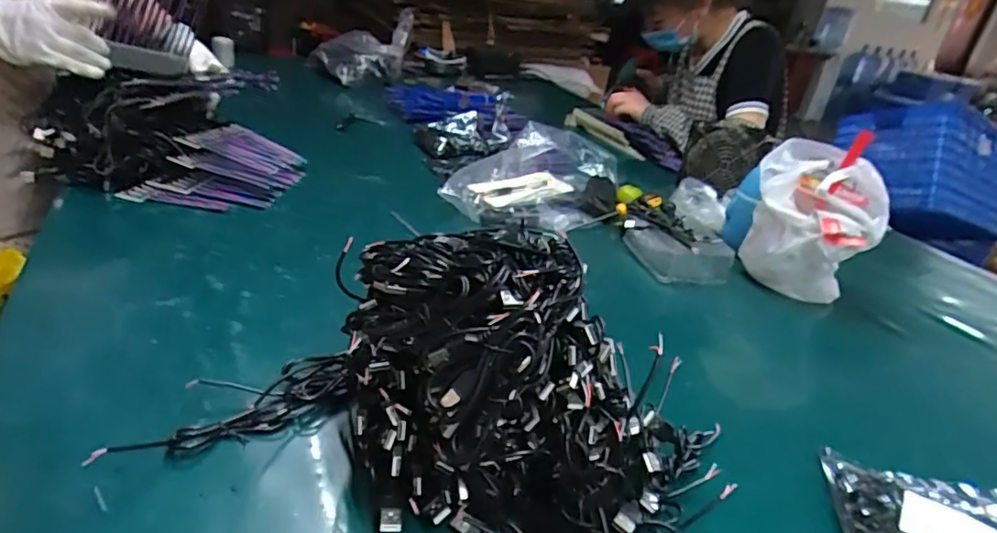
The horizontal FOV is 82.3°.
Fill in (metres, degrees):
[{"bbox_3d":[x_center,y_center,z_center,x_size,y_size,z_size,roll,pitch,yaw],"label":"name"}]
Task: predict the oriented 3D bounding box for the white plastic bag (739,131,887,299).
[{"bbox_3d":[0.389,-0.052,0.734,0.144,0.184,0.127,16,28,14],"label":"white plastic bag"}]

